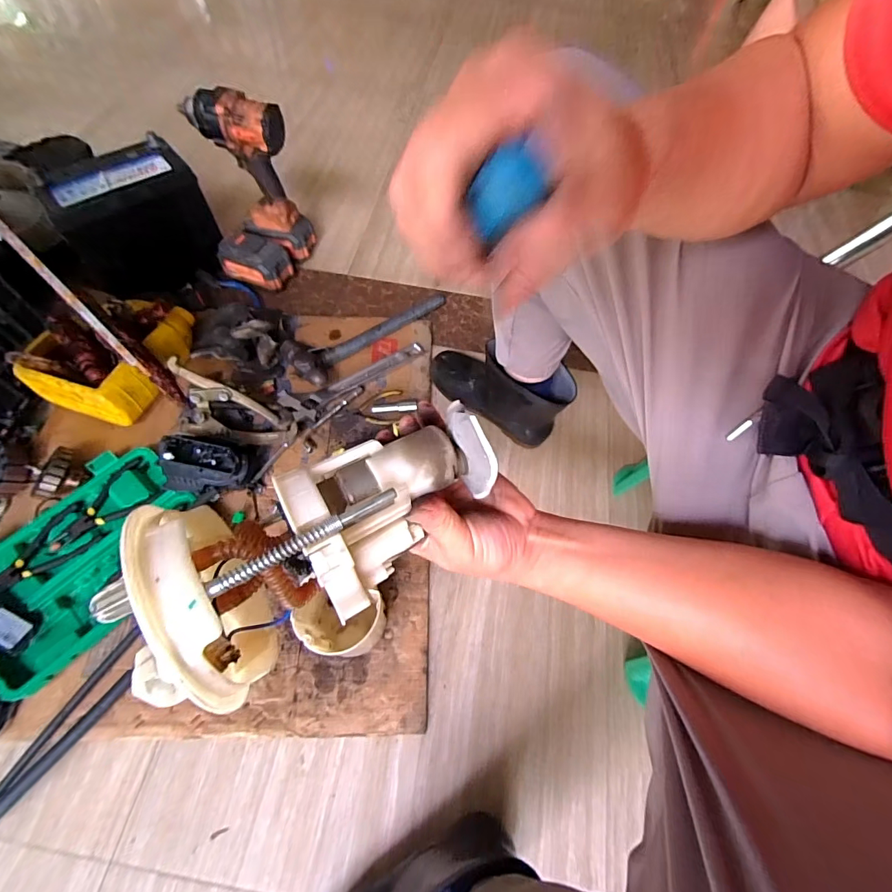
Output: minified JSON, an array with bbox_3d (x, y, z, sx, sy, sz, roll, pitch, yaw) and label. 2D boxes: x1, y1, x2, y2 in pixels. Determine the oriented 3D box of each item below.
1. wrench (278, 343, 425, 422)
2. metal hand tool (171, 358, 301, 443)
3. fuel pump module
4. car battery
[{"bbox_3d":[-0.163,-0.128,0.791,0.273,0.014,0.073,-29,68,-17],"label":"wrench"},{"bbox_3d":[-0.349,-0.052,0.692,0.199,0.100,0.079,16,63,5],"label":"metal hand tool"},{"bbox_3d":[-0.073,0.051,0.259,0.210,0.083,0.117,-31,67,-20],"label":"fuel pump module"},{"bbox_3d":[-0.570,-0.418,0.815,0.240,0.195,0.140,-26,67,-15],"label":"car battery"}]

